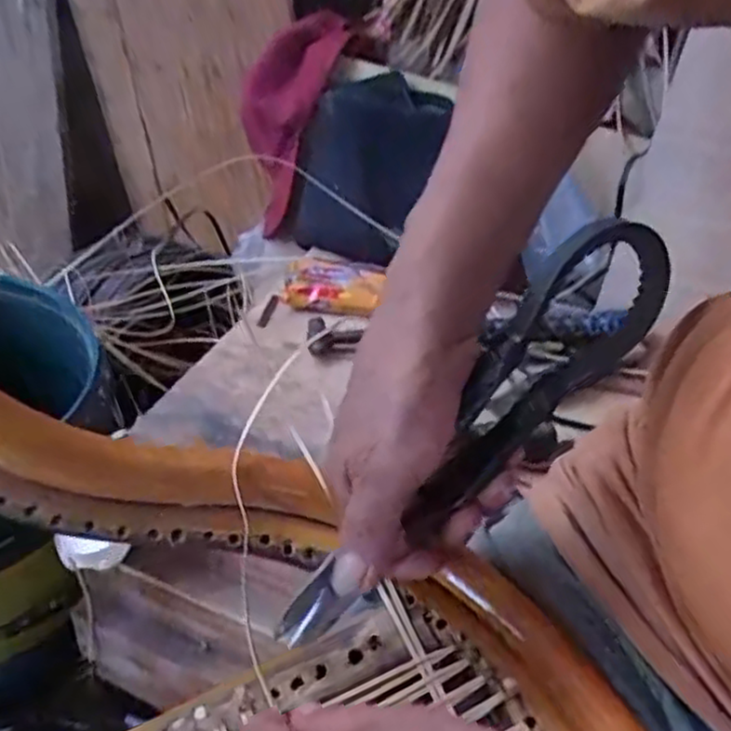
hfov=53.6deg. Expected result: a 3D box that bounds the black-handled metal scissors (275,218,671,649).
[{"bbox_3d":[0.045,0.033,0.322,0.235,0.056,0.032,-48,53,2],"label":"black-handled metal scissors"}]

